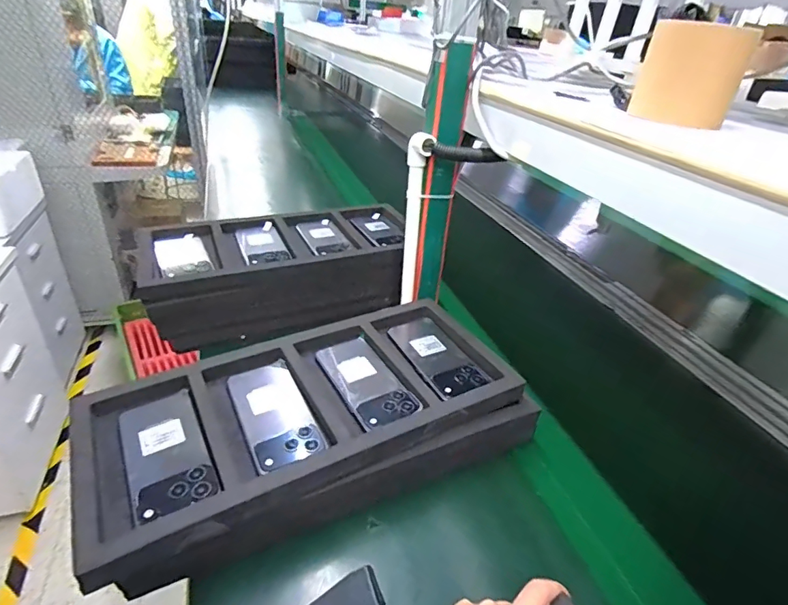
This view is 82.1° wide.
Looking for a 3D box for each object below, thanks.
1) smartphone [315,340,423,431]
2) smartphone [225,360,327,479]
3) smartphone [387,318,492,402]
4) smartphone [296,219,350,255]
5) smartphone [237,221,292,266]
[{"bbox_3d":[-0.033,0.094,0.544,0.075,0.007,0.147,-15,37,-28],"label":"smartphone"},{"bbox_3d":[-0.129,0.121,0.490,0.071,0.011,0.152,-13,36,-26],"label":"smartphone"},{"bbox_3d":[0.055,0.069,0.594,0.073,0.006,0.156,-12,36,-25],"label":"smartphone"},{"bbox_3d":[-0.123,-0.116,0.791,0.067,0.006,0.131,-11,36,-24],"label":"smartphone"},{"bbox_3d":[-0.224,-0.100,0.756,0.067,0.006,0.144,-10,35,-23],"label":"smartphone"}]

